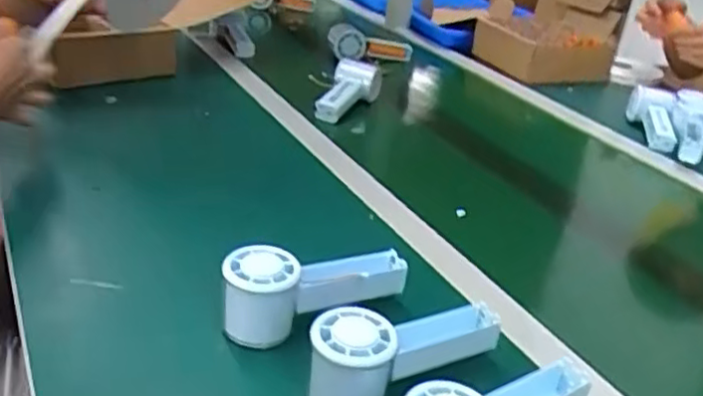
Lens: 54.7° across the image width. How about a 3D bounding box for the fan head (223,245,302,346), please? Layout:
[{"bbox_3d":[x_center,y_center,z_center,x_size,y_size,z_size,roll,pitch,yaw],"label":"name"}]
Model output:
[{"bbox_3d":[-0.069,0.075,0.518,0.054,0.062,0.051,3,28,-8],"label":"fan head"}]

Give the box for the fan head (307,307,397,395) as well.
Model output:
[{"bbox_3d":[-0.001,0.115,0.462,0.056,0.060,0.057,9,27,4],"label":"fan head"}]

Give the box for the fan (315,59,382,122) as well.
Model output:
[{"bbox_3d":[-0.010,-0.150,1.005,0.079,0.060,0.140,24,53,28],"label":"fan"}]

